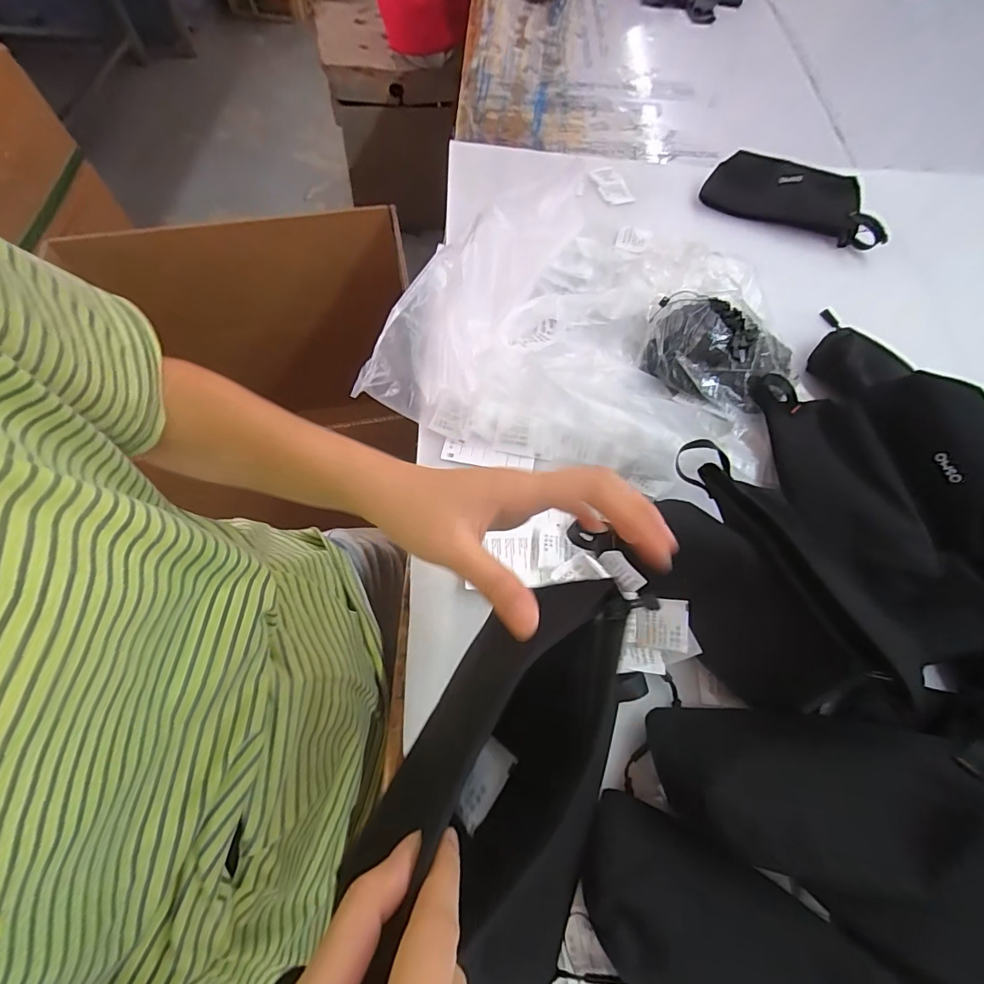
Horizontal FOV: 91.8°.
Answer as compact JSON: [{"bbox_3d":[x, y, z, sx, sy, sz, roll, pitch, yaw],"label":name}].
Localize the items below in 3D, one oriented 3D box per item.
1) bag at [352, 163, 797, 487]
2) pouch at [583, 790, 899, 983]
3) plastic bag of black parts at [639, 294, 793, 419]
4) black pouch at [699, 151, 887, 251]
[{"bbox_3d":[0.103,-0.169,0.485,0.383,0.075,0.298,17,64,7],"label":"bag"},{"bbox_3d":[0.144,0.278,0.280,0.200,0.039,0.096,29,66,13],"label":"pouch"},{"bbox_3d":[0.226,-0.143,0.477,0.143,0.045,0.122,27,66,12],"label":"plastic bag of black parts"},{"bbox_3d":[0.388,-0.373,0.614,0.222,0.044,0.072,20,65,9],"label":"black pouch"}]

